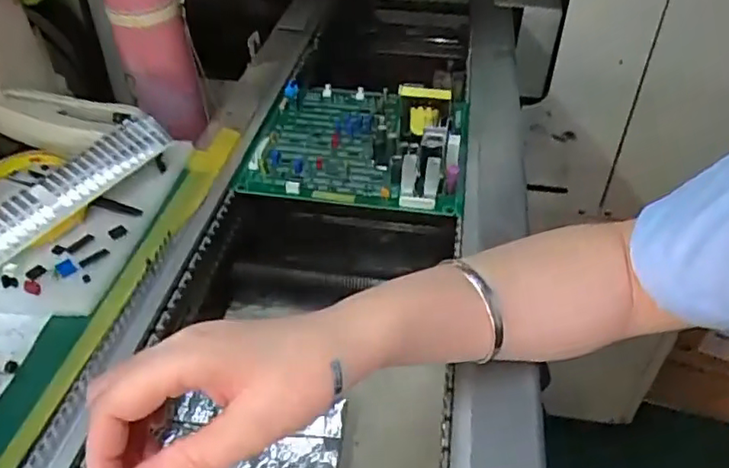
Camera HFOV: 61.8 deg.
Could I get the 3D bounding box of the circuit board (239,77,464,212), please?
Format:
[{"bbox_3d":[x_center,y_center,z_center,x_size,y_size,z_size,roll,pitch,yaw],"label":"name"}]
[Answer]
[{"bbox_3d":[0.001,-0.101,0.538,0.181,0.056,0.178,8,43,6],"label":"circuit board"}]

